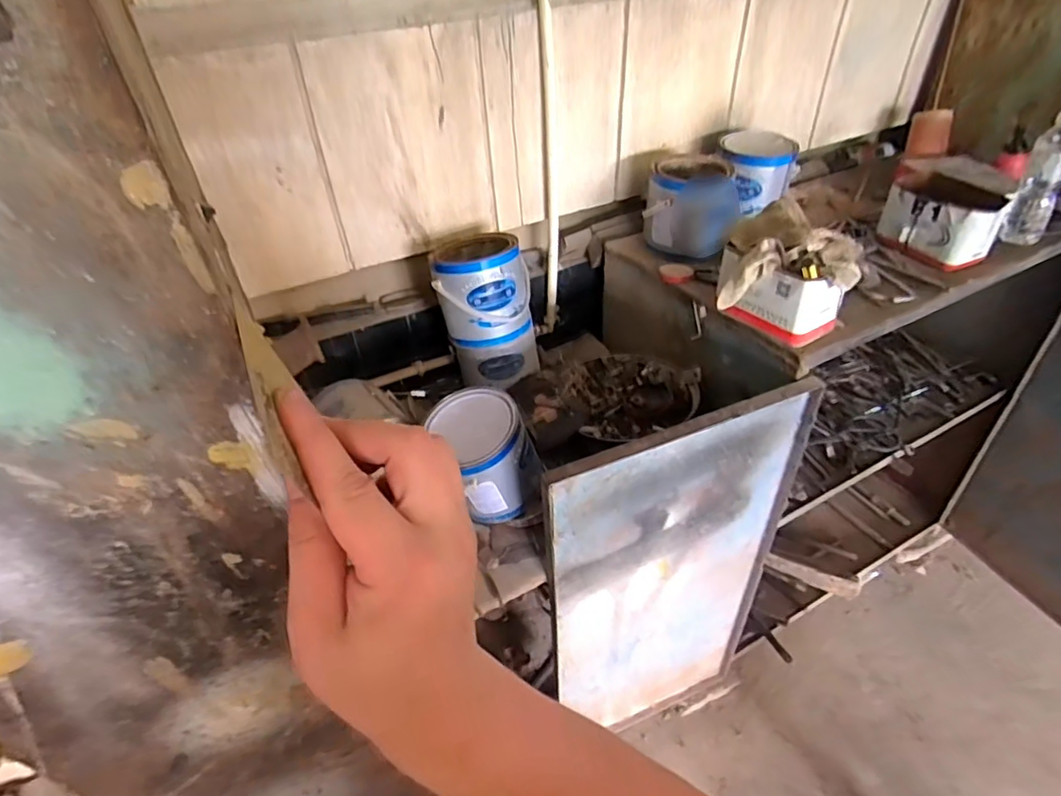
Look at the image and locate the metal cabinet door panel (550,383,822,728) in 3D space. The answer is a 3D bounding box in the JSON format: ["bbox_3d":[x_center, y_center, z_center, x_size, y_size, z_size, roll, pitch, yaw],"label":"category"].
[{"bbox_3d":[0.259,0.396,1.103,0.471,0.963,0.024,-17,40,-15],"label":"metal cabinet door panel"}]

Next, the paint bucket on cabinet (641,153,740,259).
[{"bbox_3d":[0.317,-0.381,1.133,0.167,0.140,0.182,8,43,13],"label":"paint bucket on cabinet"}]

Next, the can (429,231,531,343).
[{"bbox_3d":[-0.086,-0.200,1.024,0.162,0.147,0.166,-12,42,-10],"label":"can"}]

